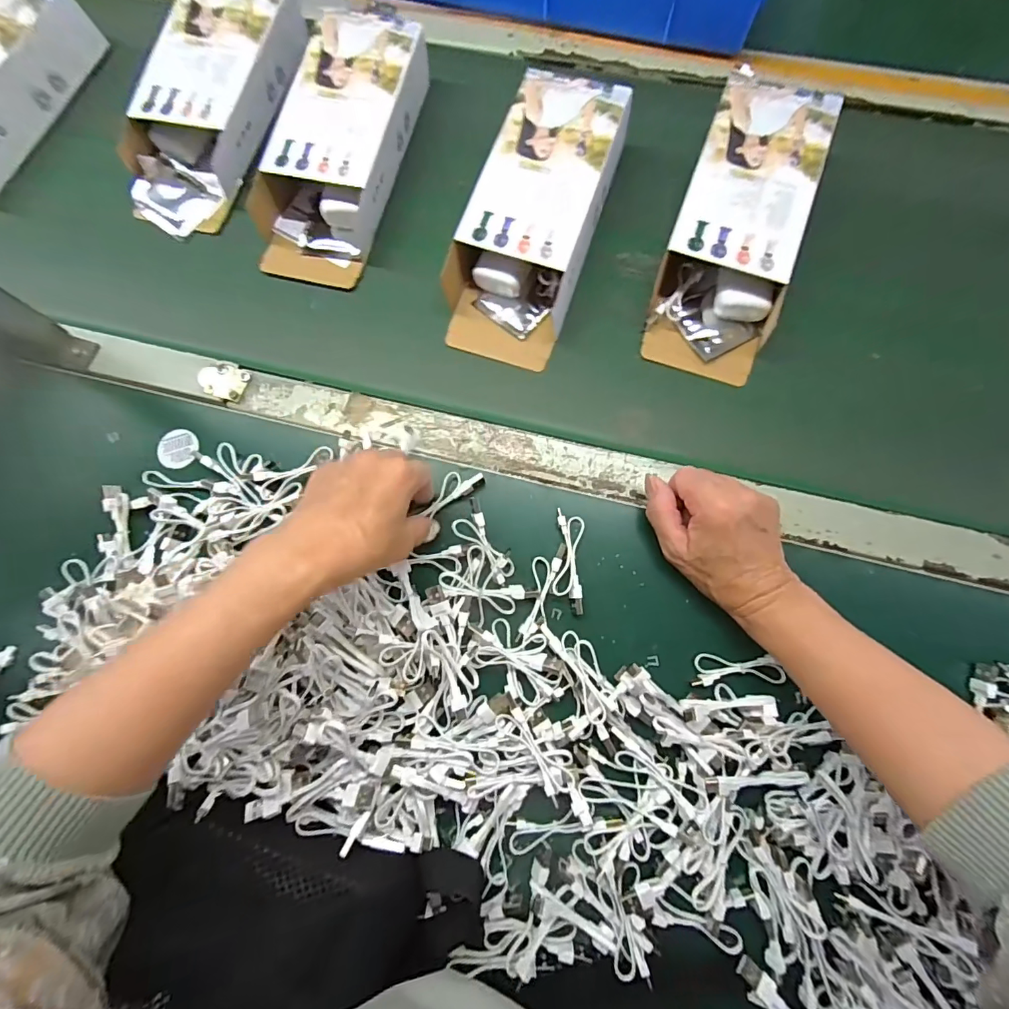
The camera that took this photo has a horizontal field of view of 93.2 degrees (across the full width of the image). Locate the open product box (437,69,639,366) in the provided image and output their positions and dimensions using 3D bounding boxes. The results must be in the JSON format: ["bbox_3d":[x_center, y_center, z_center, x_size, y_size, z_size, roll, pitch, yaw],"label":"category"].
[{"bbox_3d":[0.027,-0.255,0.424,0.108,0.050,0.252,20,85,5],"label":"open product box"}]

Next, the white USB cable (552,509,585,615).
[{"bbox_3d":[0.050,0.044,0.368,0.023,0.011,0.078,2,83,3],"label":"white USB cable"}]

